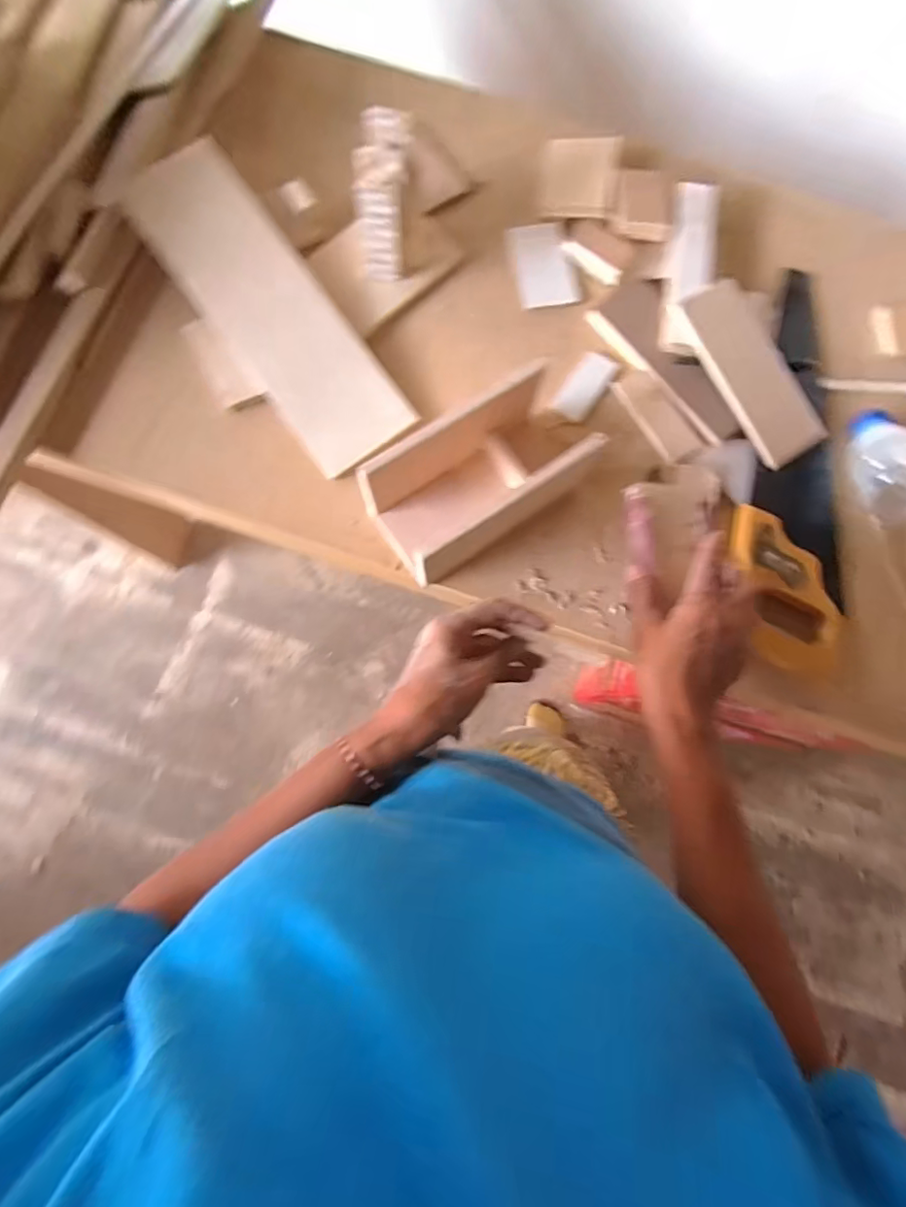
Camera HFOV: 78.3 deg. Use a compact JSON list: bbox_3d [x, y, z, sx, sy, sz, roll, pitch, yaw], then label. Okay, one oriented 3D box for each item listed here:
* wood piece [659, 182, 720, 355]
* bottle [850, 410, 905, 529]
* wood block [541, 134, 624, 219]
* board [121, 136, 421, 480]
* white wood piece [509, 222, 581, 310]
[{"bbox_3d":[0.232,-0.327,0.541,0.041,0.022,0.188,9,79,1],"label":"wood piece"},{"bbox_3d":[0.402,-0.129,0.510,0.070,0.051,0.107,-23,80,-5],"label":"bottle"},{"bbox_3d":[0.129,-0.433,0.566,0.074,0.019,0.082,6,79,0],"label":"wood block"},{"bbox_3d":[-0.171,-0.277,0.522,0.106,0.012,0.333,-38,90,1],"label":"board"},{"bbox_3d":[0.092,-0.343,0.564,0.054,0.008,0.090,-9,79,-3],"label":"white wood piece"}]

